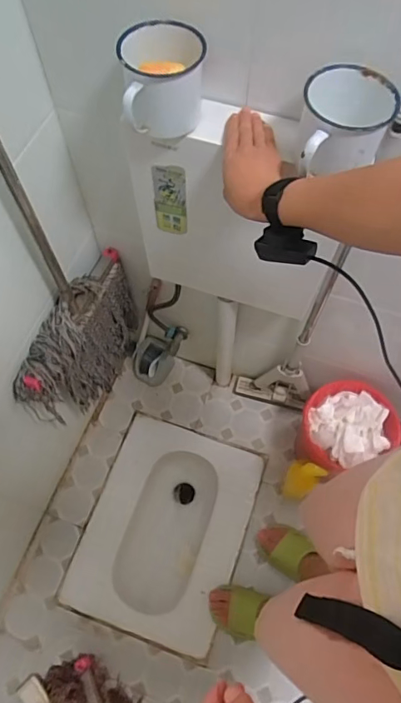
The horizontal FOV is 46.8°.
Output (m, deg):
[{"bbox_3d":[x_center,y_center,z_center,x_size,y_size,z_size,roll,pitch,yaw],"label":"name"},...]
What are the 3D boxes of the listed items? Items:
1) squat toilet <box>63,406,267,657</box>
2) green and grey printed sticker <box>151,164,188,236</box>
[{"bbox_3d":[-0.096,0.515,1.363,0.411,0.169,0.539,19,67,8],"label":"squat toilet"},{"bbox_3d":[-0.049,-0.241,0.744,0.056,0.146,0.004,19,67,8],"label":"green and grey printed sticker"}]

